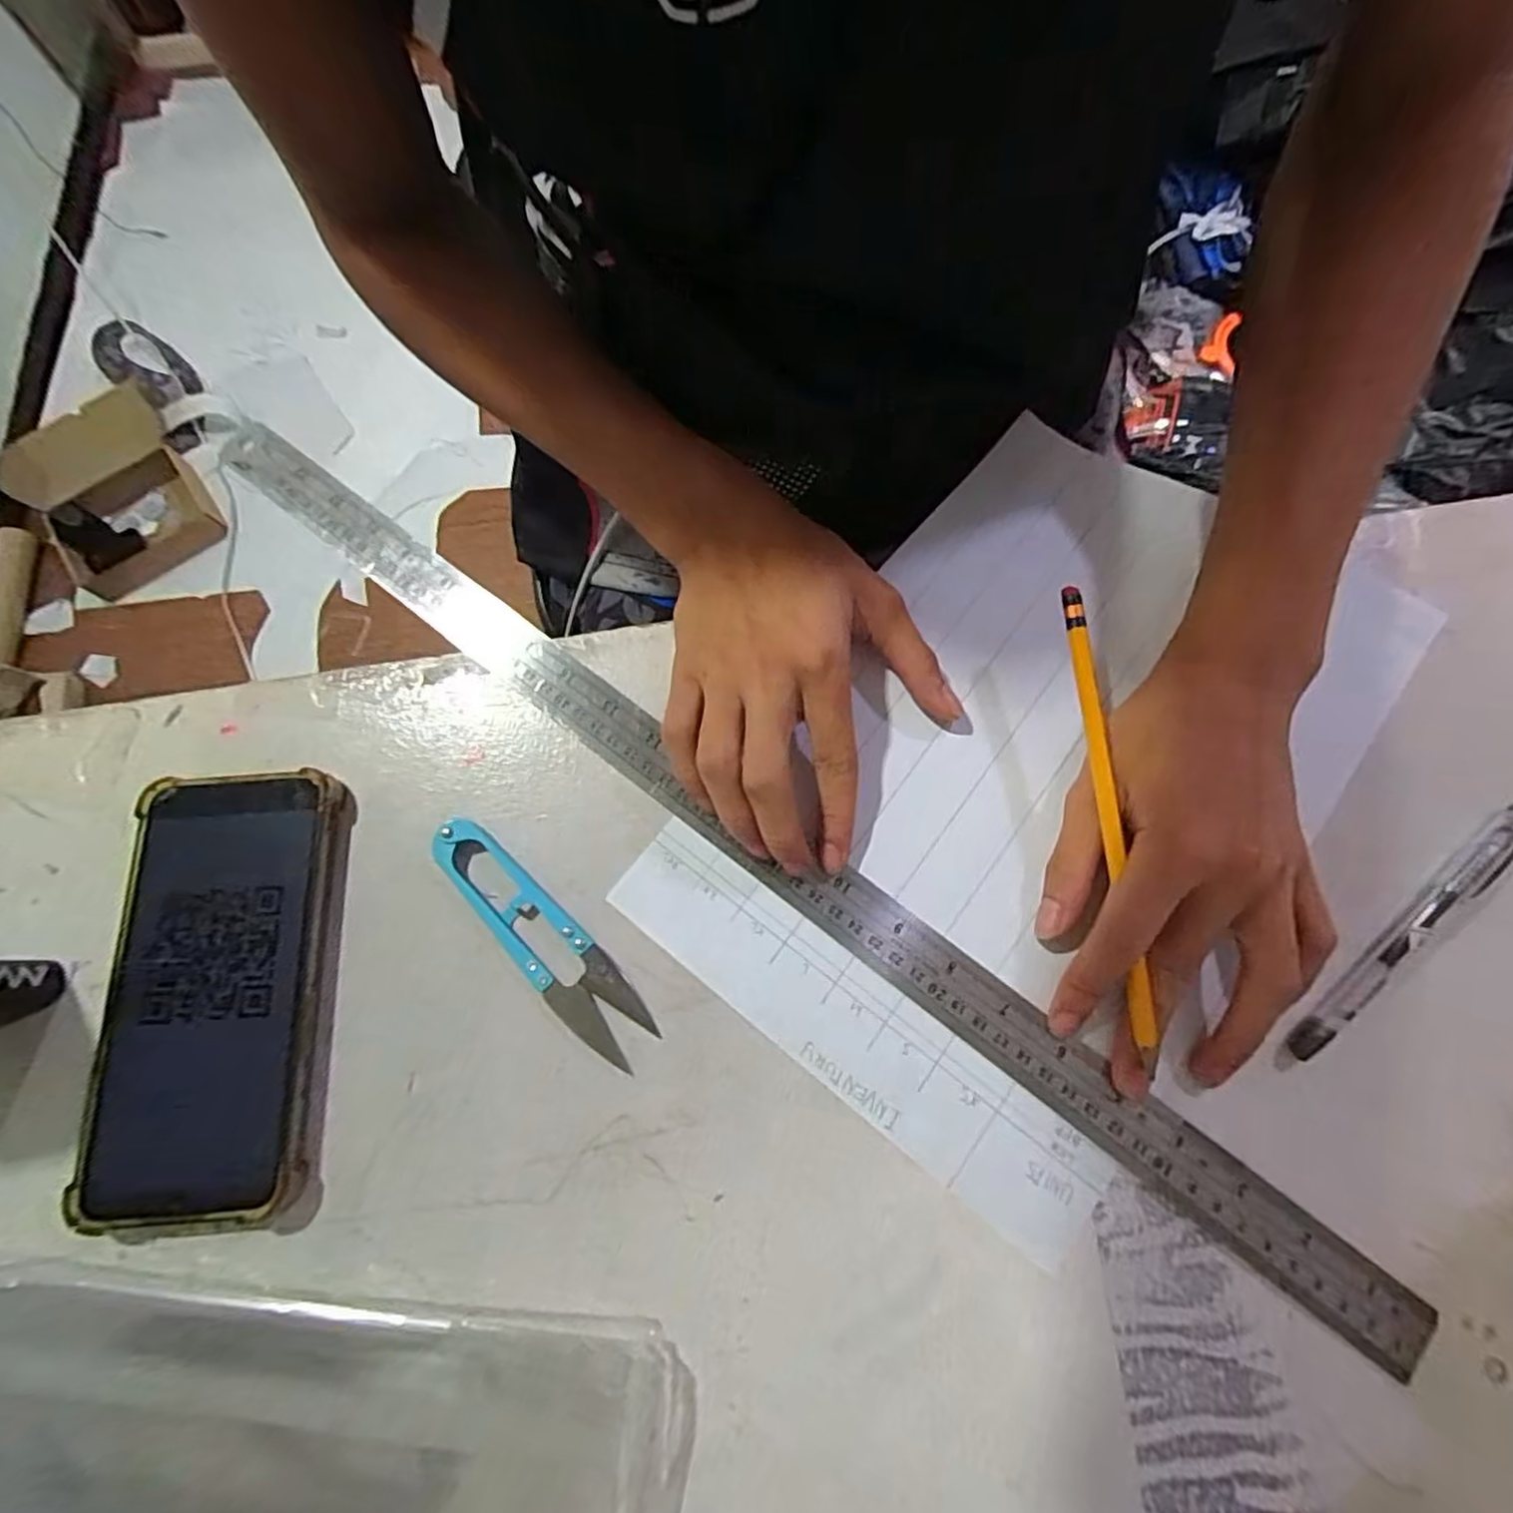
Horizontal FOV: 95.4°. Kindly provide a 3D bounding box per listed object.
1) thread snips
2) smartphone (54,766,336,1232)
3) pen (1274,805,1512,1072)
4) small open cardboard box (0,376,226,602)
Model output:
[{"bbox_3d":[-0.088,0.072,0.277,0.026,0.009,0.118,-43,78,-10],"label":"thread snips"},{"bbox_3d":[-0.212,0.089,0.269,0.076,0.016,0.165,-4,75,0],"label":"smartphone"},{"bbox_3d":[0.259,0.070,0.271,0.148,0.011,0.012,-38,77,-9],"label":"pen"},{"bbox_3d":[-1.303,-0.538,1.391,0.299,0.090,0.437,-41,77,-9],"label":"small open cardboard box"}]

